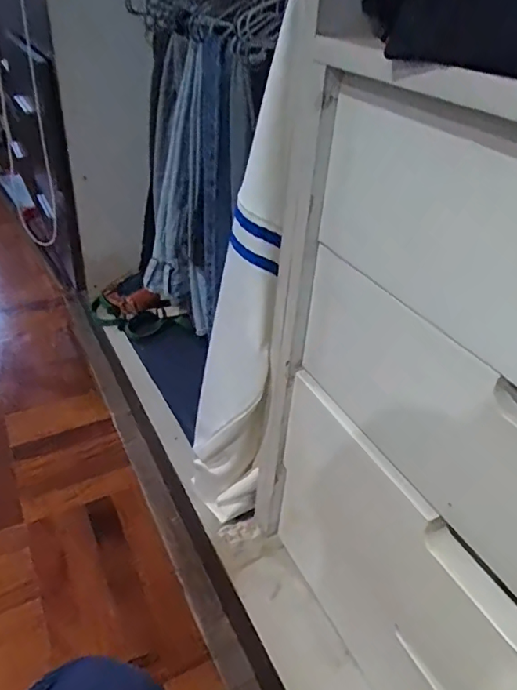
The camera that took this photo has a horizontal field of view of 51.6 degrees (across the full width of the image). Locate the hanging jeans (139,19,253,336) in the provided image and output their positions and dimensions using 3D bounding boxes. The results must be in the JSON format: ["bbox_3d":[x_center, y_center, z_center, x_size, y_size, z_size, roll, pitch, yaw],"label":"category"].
[{"bbox_3d":[-0.127,-0.256,0.929,0.147,0.488,0.238,-5,36,-13],"label":"hanging jeans"}]

